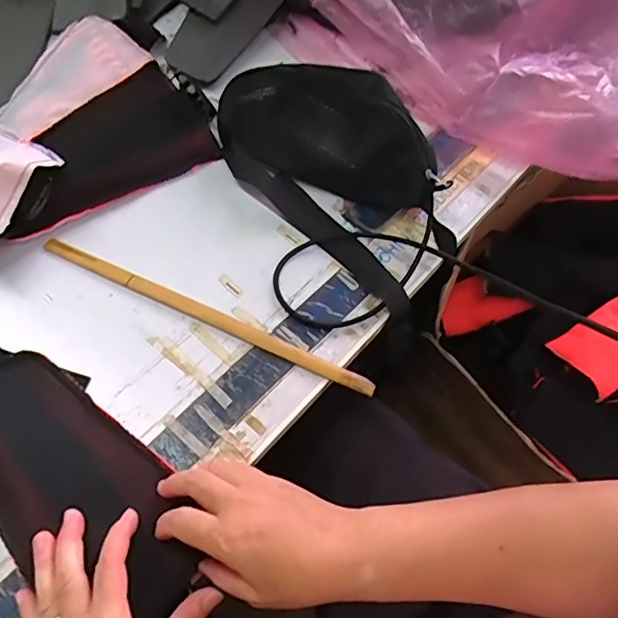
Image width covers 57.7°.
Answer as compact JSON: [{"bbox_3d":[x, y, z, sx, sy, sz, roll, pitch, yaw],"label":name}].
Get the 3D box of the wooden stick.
[{"bbox_3d":[-0.097,0.003,0.509,0.333,0.009,0.014,24,63,9],"label":"wooden stick"}]

